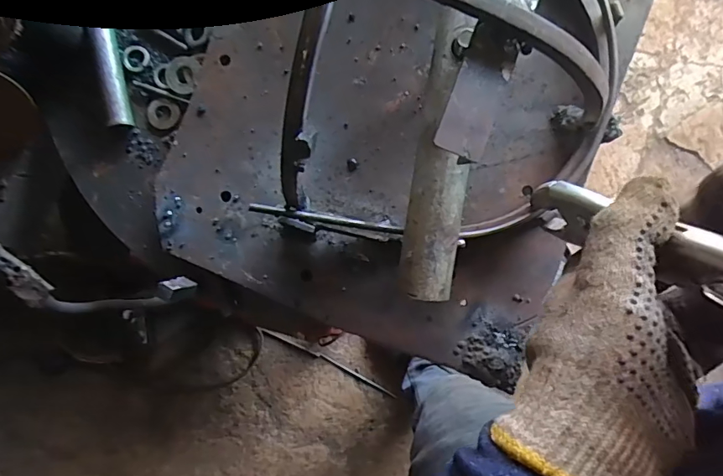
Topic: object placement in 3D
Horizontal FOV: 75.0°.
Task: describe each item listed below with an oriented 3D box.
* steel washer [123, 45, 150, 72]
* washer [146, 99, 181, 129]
[{"bbox_3d":[-0.169,-0.135,0.353,0.020,0.004,0.019,0,88,-2],"label":"steel washer"},{"bbox_3d":[-0.149,-0.093,0.354,0.025,0.004,0.022,20,87,-1],"label":"washer"}]

